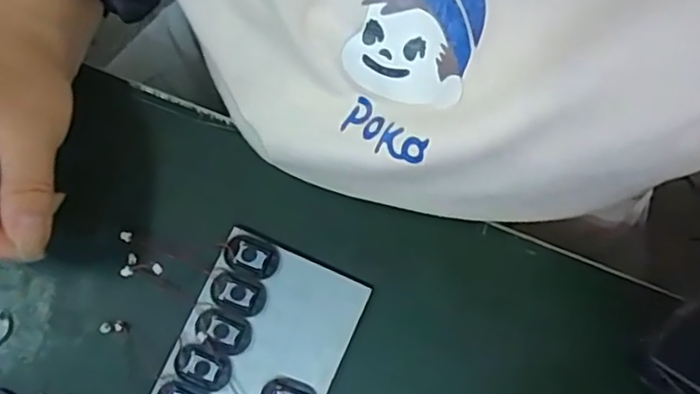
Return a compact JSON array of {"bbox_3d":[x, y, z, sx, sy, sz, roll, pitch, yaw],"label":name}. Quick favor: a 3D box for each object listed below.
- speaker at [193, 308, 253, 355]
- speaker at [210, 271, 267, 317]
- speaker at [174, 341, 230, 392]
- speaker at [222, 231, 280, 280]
[{"bbox_3d":[-0.064,0.067,0.318,0.029,0.004,0.020,20,79,4],"label":"speaker"},{"bbox_3d":[-0.057,0.049,0.322,0.028,0.004,0.019,20,79,4],"label":"speaker"},{"bbox_3d":[-0.073,0.084,0.314,0.028,0.004,0.019,23,80,4],"label":"speaker"},{"bbox_3d":[-0.051,0.030,0.326,0.028,0.004,0.021,20,79,4],"label":"speaker"}]

